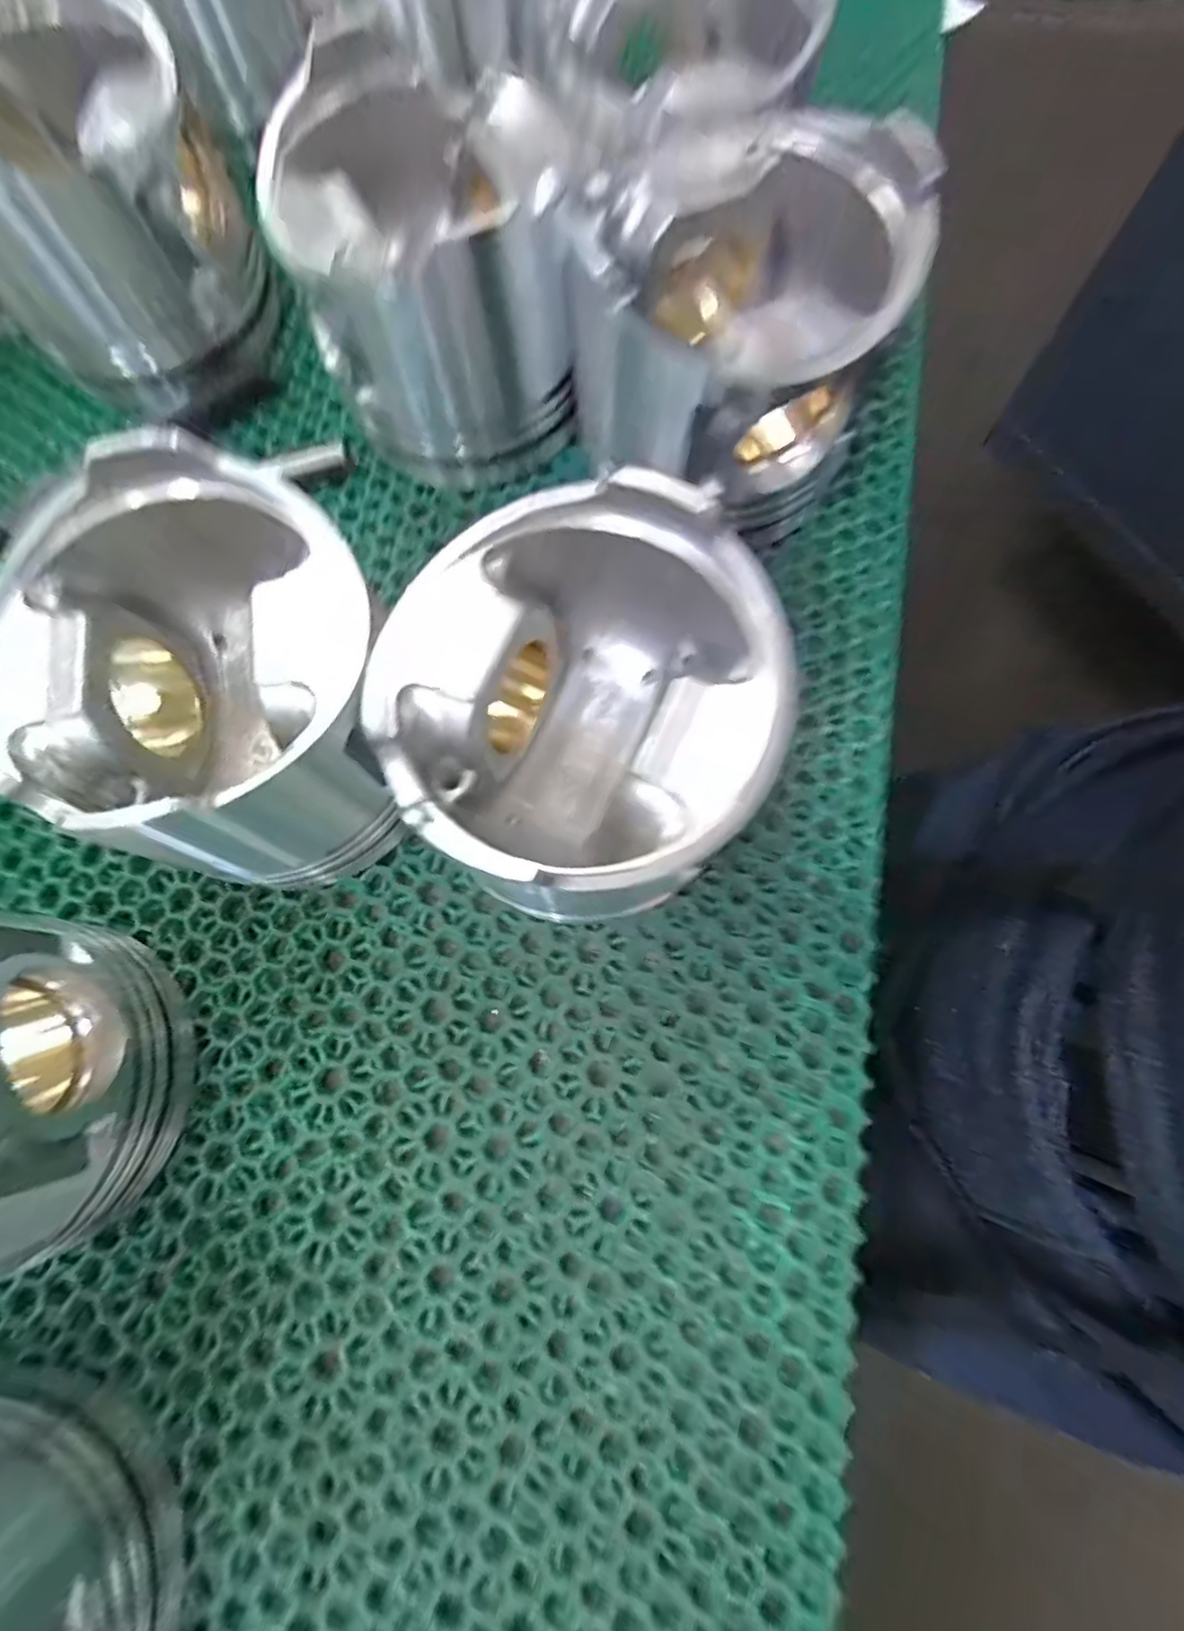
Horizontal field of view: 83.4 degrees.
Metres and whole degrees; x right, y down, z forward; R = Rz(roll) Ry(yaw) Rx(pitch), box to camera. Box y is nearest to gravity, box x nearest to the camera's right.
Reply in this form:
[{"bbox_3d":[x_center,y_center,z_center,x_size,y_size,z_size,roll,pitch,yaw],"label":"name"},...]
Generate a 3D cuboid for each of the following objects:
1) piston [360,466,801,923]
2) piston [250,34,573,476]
[{"bbox_3d":[-0.001,-0.025,0.215,0.107,0.097,0.110,0,76,1],"label":"piston"},{"bbox_3d":[-0.055,-0.209,0.263,0.104,0.095,0.109,-3,76,1],"label":"piston"}]

